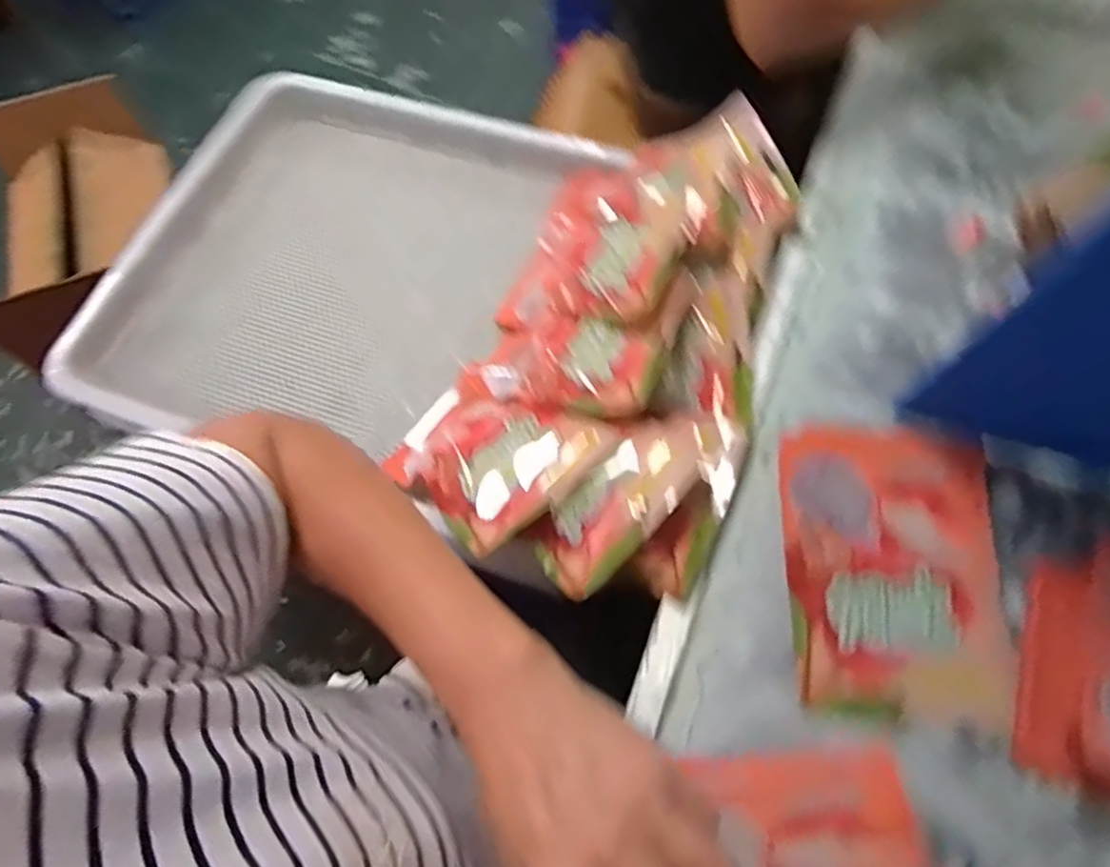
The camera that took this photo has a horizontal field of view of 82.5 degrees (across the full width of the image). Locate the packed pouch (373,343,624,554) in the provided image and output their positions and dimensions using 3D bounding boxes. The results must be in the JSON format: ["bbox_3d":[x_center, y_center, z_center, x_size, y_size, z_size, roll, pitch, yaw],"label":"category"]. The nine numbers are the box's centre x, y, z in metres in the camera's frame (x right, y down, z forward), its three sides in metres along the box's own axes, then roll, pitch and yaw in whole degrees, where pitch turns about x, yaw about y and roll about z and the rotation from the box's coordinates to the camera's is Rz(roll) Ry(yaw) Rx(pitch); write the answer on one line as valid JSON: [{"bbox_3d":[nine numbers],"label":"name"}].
[{"bbox_3d":[-0.053,0.012,0.588,0.171,0.041,0.205,-45,46,-13],"label":"packed pouch"}]

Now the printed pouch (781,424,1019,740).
[{"bbox_3d":[0.270,0.102,0.503,0.161,0.014,0.228,3,66,3],"label":"printed pouch"}]

